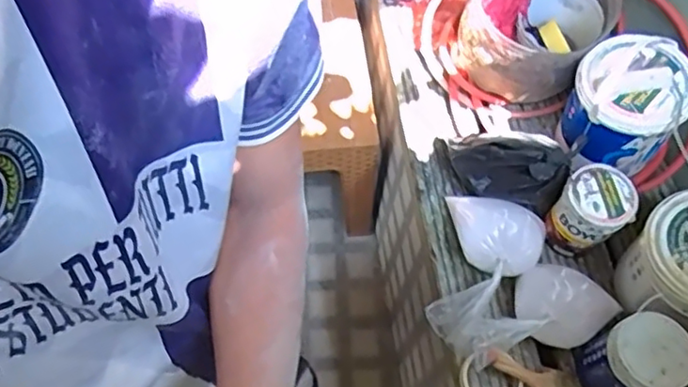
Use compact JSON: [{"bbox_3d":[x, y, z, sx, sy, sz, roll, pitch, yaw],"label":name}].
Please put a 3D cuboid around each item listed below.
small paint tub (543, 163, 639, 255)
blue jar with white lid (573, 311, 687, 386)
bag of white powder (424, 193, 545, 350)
[{"bbox_3d":[0.402,0.030,1.013,0.103,0.148,0.104,1,64,-3],"label":"small paint tub"},{"bbox_3d":[0.426,0.244,0.907,0.106,0.153,0.116,-6,65,-7],"label":"blue jar with white lid"},{"bbox_3d":[0.226,0.119,0.991,0.168,0.088,0.257,21,65,6],"label":"bag of white powder"}]

